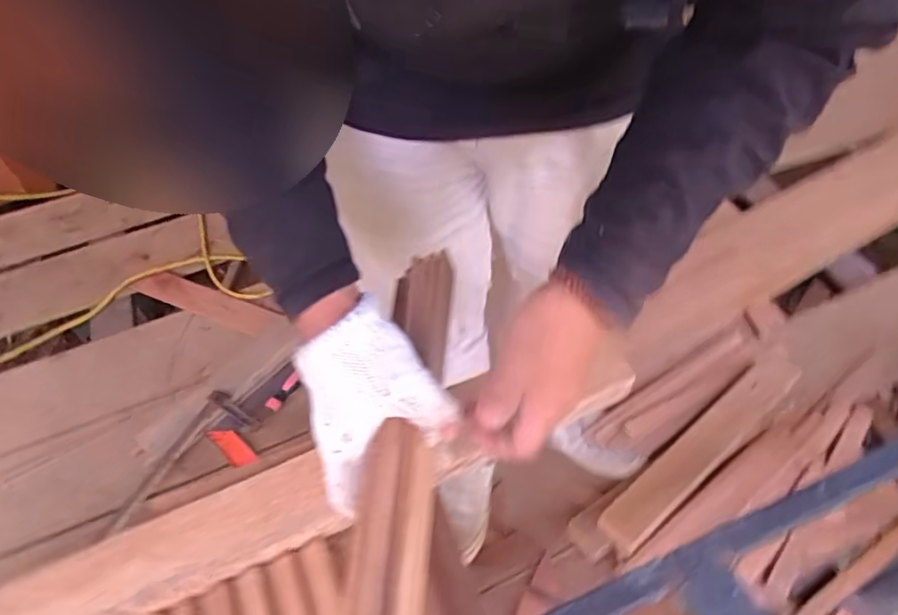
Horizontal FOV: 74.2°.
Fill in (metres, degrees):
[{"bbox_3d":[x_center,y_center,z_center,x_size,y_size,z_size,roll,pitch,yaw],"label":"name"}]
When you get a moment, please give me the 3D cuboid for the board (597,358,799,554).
[{"bbox_3d":[0.426,0.222,0.987,0.473,0.031,0.072,-35,57,-21],"label":"board"}]

